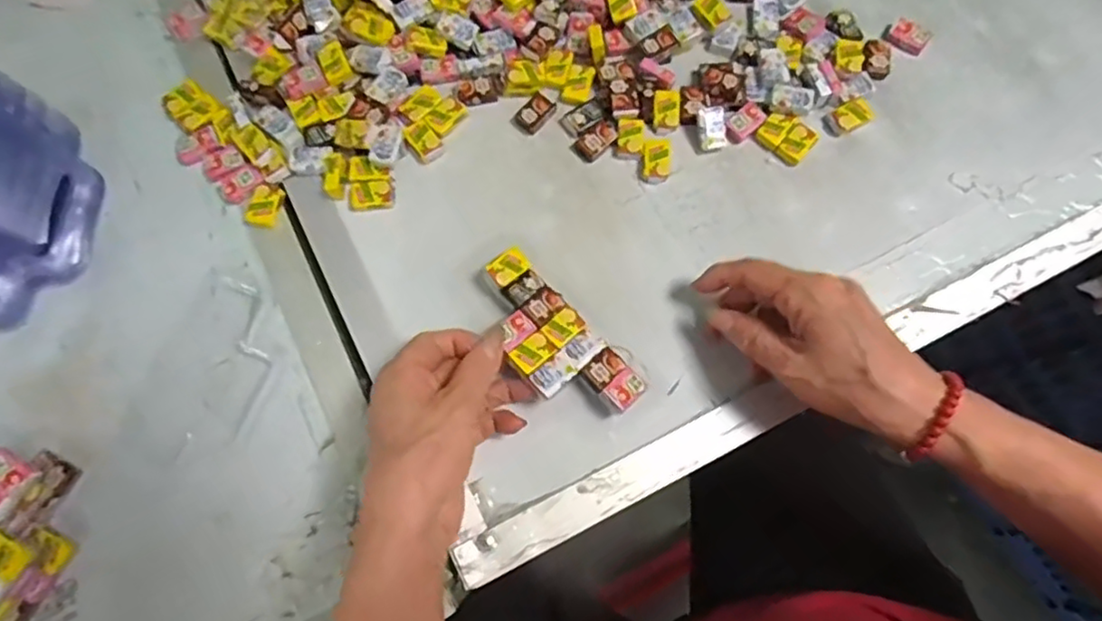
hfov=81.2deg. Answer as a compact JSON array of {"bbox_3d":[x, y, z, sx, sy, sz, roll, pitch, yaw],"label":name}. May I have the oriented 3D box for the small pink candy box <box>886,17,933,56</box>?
[{"bbox_3d":[0.244,-0.186,0.439,0.025,0.010,0.020,38,79,8],"label":"small pink candy box"}]

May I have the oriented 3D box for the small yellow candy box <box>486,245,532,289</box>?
[{"bbox_3d":[-0.025,-0.025,0.392,0.025,0.017,0.017,-39,80,-9],"label":"small yellow candy box"}]

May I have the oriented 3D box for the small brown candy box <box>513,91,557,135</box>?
[{"bbox_3d":[-0.010,-0.132,0.426,0.018,0.004,0.027,39,79,8],"label":"small brown candy box"}]

